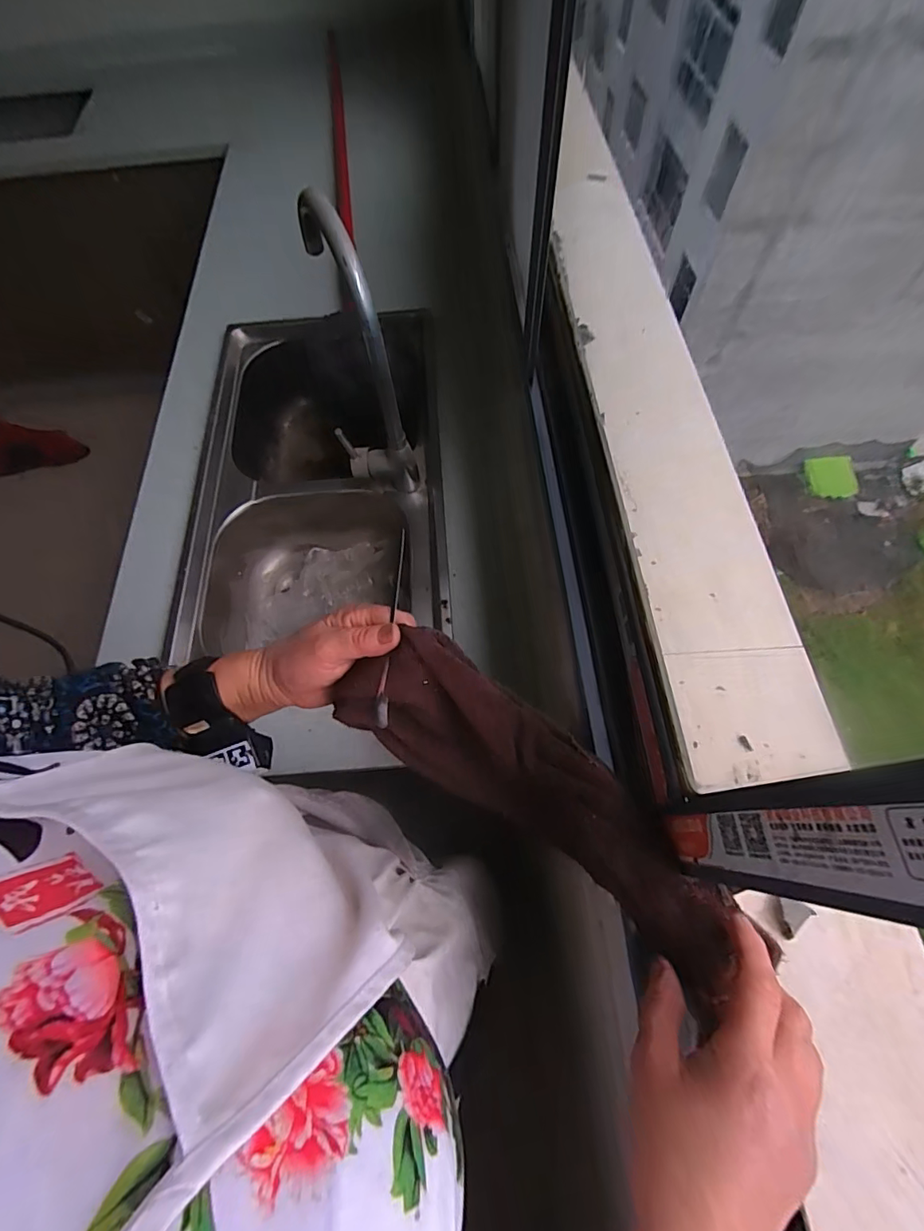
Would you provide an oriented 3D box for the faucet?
[{"bbox_3d":[-0.145,-0.352,0.687,0.108,0.383,0.186,-12,64,0],"label":"faucet"}]

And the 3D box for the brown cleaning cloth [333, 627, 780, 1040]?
[{"bbox_3d":[0.062,0.139,0.369,0.327,0.121,0.085,38,70,4],"label":"brown cleaning cloth"}]

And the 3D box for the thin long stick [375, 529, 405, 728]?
[{"bbox_3d":[-0.050,0.010,0.342,0.011,0.007,0.139,7,87,3],"label":"thin long stick"}]

